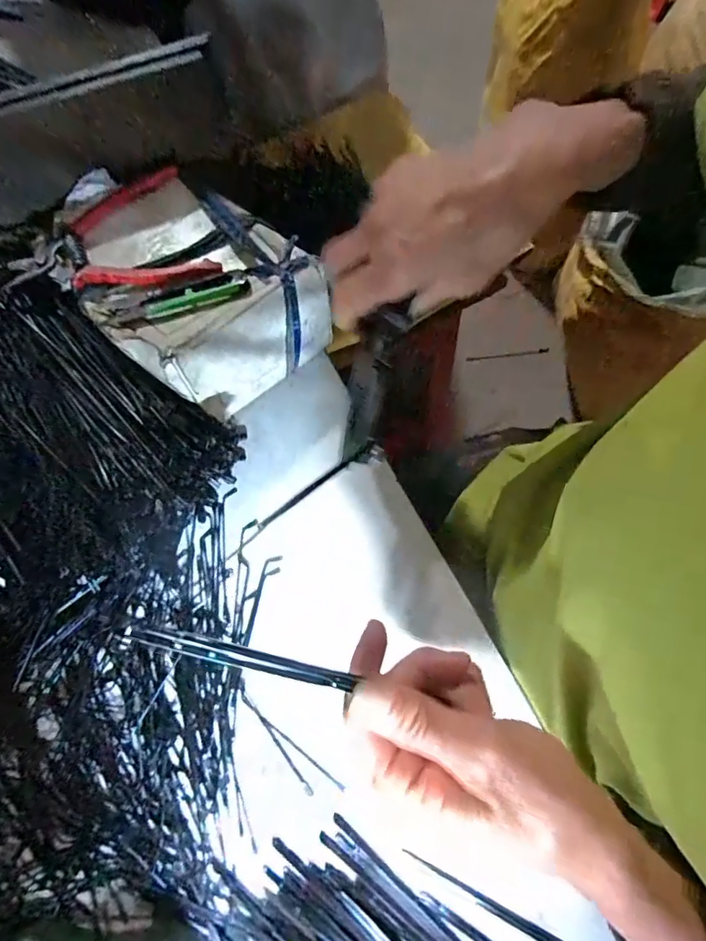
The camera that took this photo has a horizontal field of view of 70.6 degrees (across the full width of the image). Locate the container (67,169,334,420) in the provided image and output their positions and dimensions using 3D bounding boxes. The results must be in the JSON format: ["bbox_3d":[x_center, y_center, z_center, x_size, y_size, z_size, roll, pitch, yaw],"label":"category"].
[{"bbox_3d":[-0.127,-0.140,0.366,0.134,0.073,0.197,-41,75,-14],"label":"container"}]

